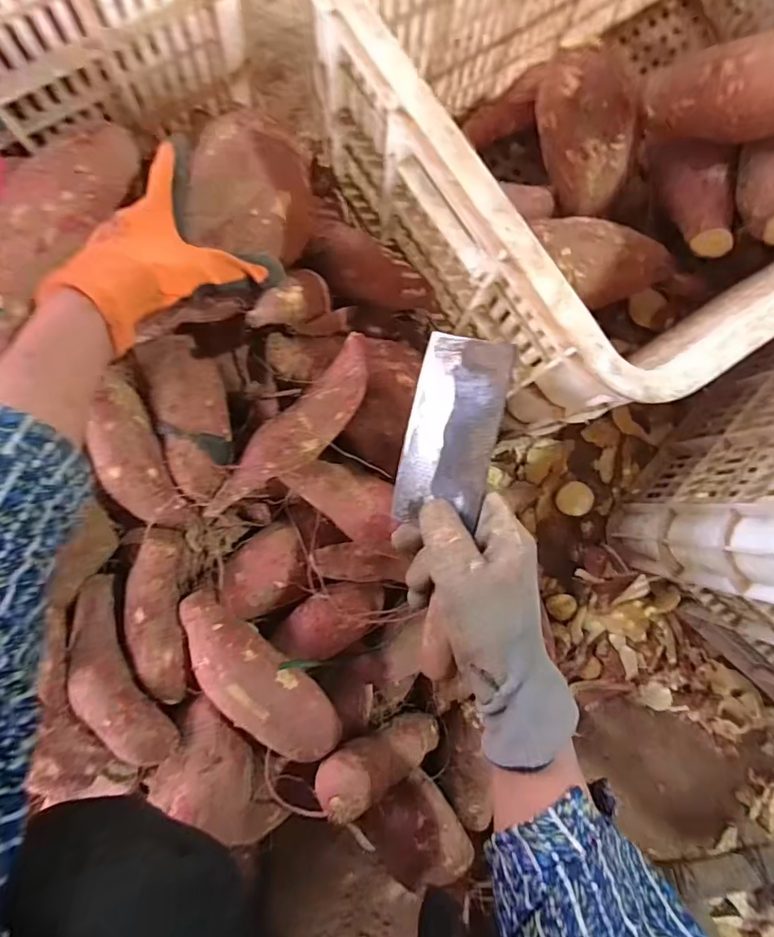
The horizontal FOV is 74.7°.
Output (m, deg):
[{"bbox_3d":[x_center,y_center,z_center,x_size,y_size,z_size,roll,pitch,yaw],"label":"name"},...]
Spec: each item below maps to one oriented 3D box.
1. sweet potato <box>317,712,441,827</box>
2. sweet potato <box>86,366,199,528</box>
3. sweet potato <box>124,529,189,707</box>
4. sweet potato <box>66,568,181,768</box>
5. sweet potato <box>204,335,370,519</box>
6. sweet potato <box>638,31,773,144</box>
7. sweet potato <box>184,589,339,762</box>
[{"bbox_3d":[-0.001,0.243,0.431,0.042,0.146,0.038,1,86,33],"label":"sweet potato"},{"bbox_3d":[-0.190,-0.006,0.382,0.045,0.033,0.120,-19,105,-6],"label":"sweet potato"},{"bbox_3d":[-0.176,0.113,0.389,0.038,0.039,0.128,-7,88,-5],"label":"sweet potato"},{"bbox_3d":[-0.205,0.152,0.378,0.044,0.034,0.141,-29,74,-6],"label":"sweet potato"},{"bbox_3d":[-0.073,-0.022,0.386,0.179,0.034,0.046,-43,91,10],"label":"sweet potato"},{"bbox_3d":[0.323,-0.326,0.425,0.199,0.054,0.077,4,86,32],"label":"sweet potato"},{"bbox_3d":[-0.101,0.163,0.385,0.160,0.041,0.055,42,84,-2],"label":"sweet potato"}]

